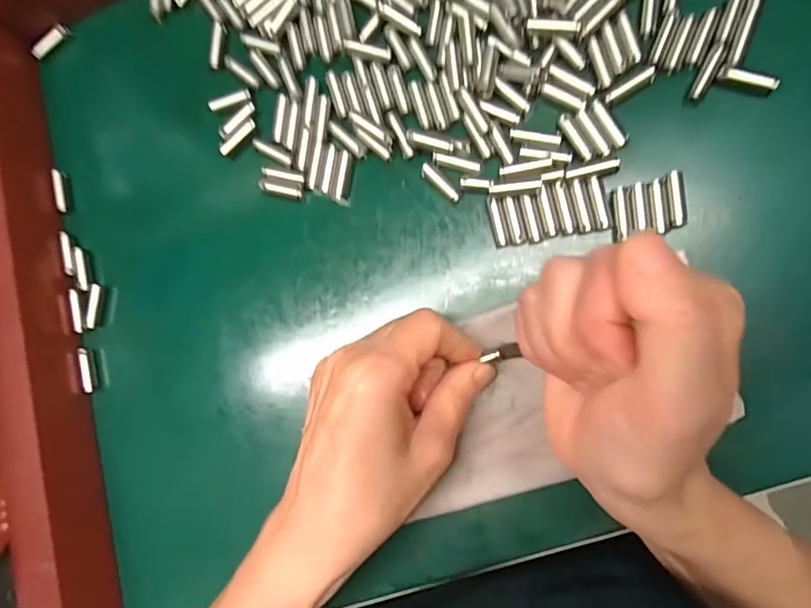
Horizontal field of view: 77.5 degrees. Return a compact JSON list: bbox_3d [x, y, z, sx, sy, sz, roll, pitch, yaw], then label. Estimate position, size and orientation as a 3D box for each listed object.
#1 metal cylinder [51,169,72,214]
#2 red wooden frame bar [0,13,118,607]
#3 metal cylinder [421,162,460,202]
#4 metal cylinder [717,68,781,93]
[{"bbox_3d":[-0.207,-0.068,0.304,0.006,0.008,0.026,-16,87,9],"label":"metal cylinder"},{"bbox_3d":[-0.209,0.013,0.277,0.035,0.046,0.370,-12,87,10],"label":"red wooden frame bar"},{"bbox_3d":[0.018,-0.061,0.255,0.024,0.004,0.006,45,96,8],"label":"metal cylinder"},{"bbox_3d":[0.154,-0.101,0.225,0.024,0.004,0.006,20,93,10],"label":"metal cylinder"}]

